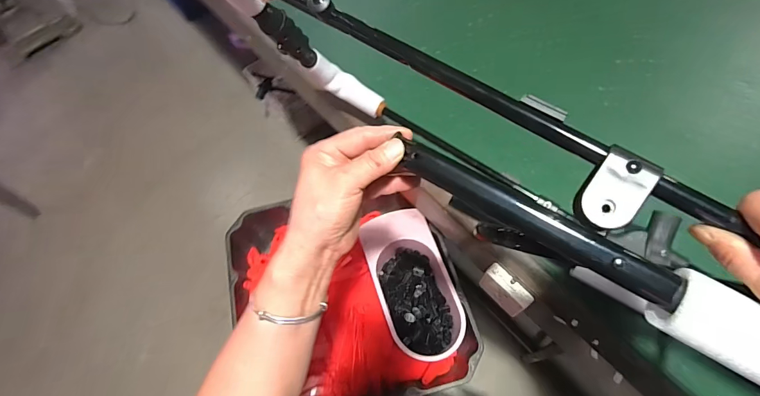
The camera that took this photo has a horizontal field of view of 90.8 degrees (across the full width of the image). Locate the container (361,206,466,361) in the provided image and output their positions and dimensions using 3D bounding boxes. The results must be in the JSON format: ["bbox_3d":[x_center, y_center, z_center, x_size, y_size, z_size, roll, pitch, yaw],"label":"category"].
[{"bbox_3d":[0.067,0.178,0.791,0.153,0.086,0.310,-18,63,-6],"label":"container"}]

